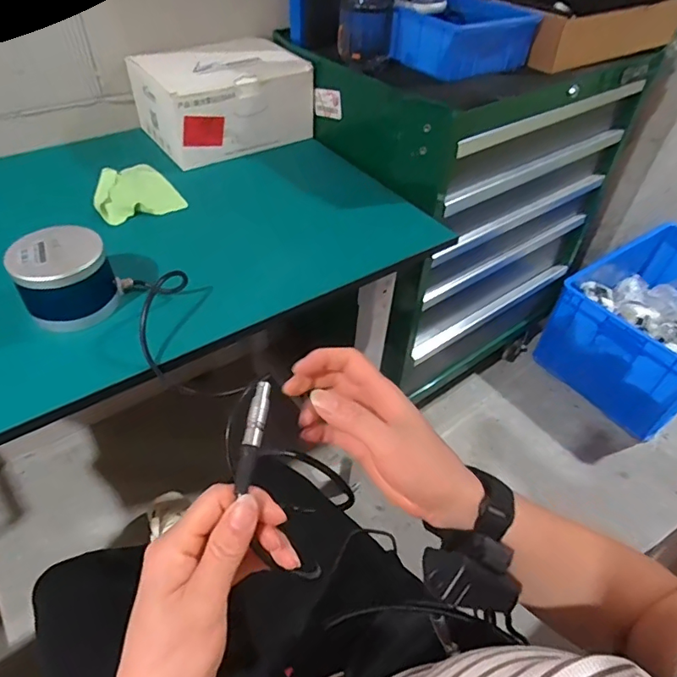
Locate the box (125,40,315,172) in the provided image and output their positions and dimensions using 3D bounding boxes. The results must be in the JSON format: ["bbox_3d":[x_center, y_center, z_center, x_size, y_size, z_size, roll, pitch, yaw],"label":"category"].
[{"bbox_3d":[-0.208,-0.439,0.914,0.267,0.128,0.199,-25,51,-25],"label":"box"}]

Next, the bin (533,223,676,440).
[{"bbox_3d":[0.949,-0.058,1.532,0.590,0.294,0.457,-27,52,-27],"label":"bin"}]

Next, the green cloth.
[{"bbox_3d":[-0.325,-0.231,0.791,0.120,0.014,0.149,-25,51,-25],"label":"green cloth"}]

